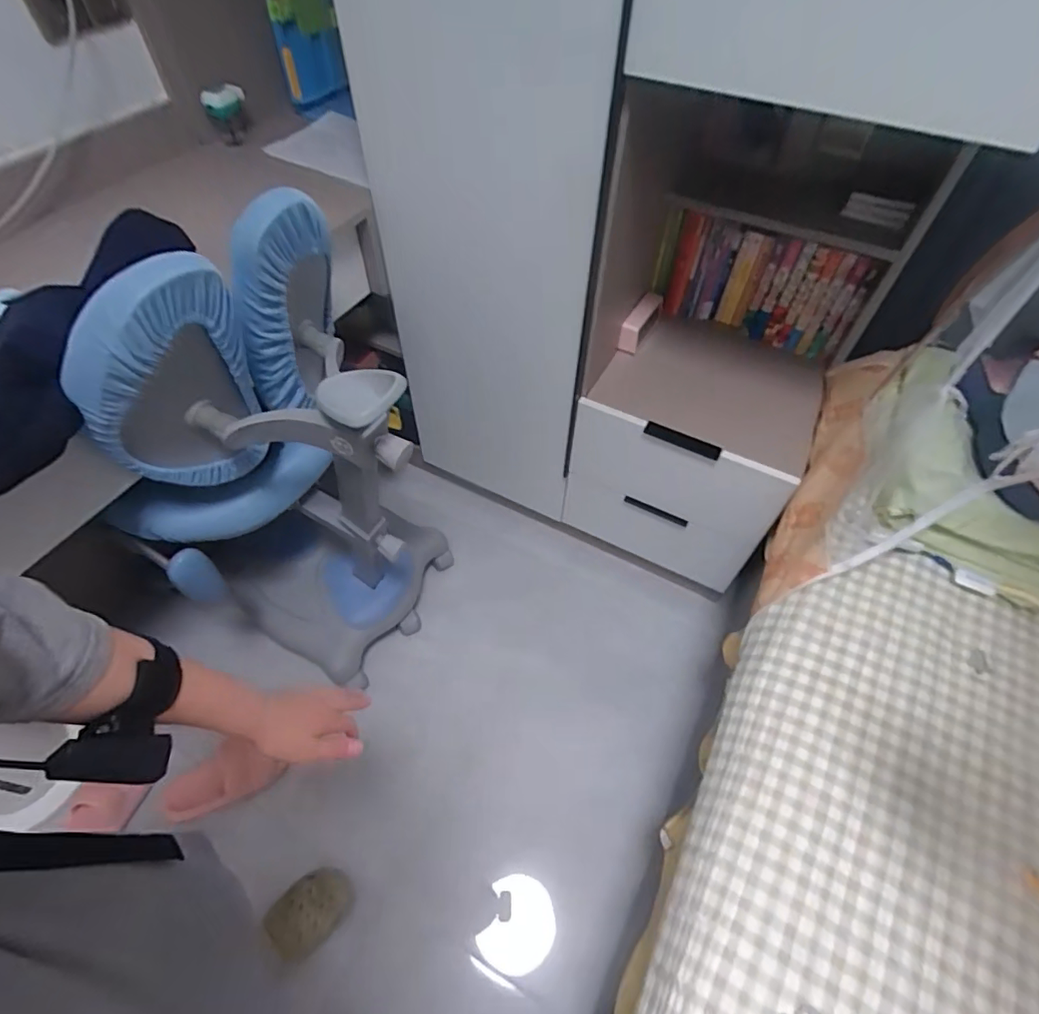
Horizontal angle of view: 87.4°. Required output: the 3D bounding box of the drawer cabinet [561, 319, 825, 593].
[{"bbox_3d":[0.385,-0.129,1.295,0.452,0.487,0.394,21,57,13],"label":"drawer cabinet"}]

